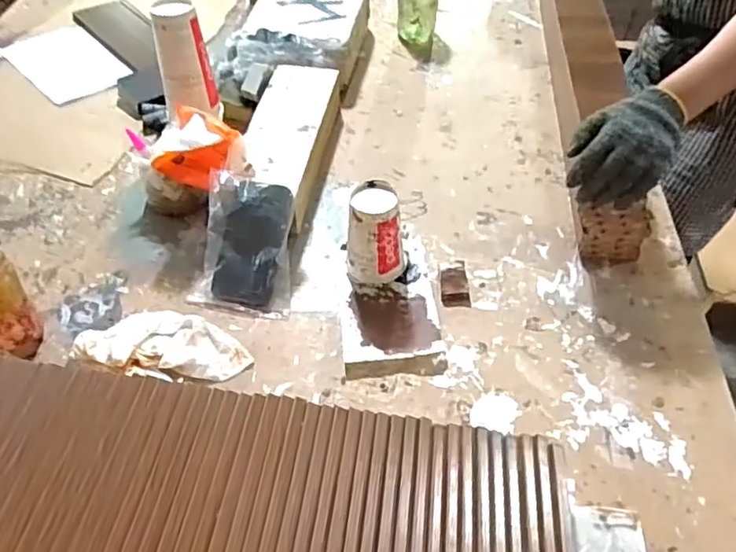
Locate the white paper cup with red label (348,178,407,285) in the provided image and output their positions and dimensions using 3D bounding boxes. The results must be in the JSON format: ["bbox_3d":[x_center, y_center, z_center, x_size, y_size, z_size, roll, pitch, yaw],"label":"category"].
[{"bbox_3d":[0.014,-0.053,0.818,0.076,0.126,0.076,1,47,-1],"label":"white paper cup with red label"}]

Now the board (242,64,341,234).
[{"bbox_3d":[-0.130,-0.221,1.005,0.117,0.080,0.370,8,46,3],"label":"board"}]

